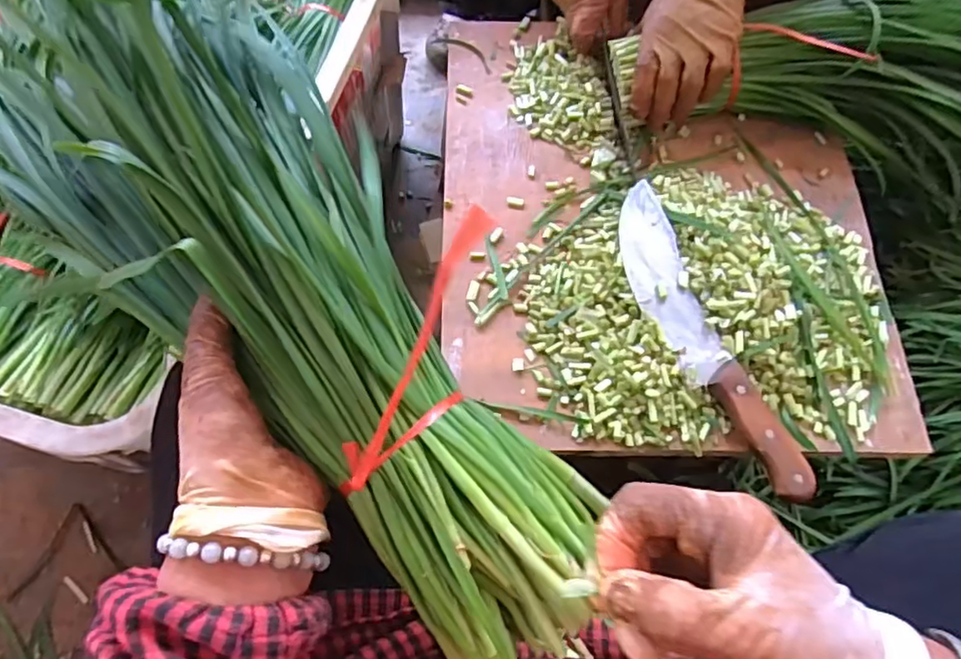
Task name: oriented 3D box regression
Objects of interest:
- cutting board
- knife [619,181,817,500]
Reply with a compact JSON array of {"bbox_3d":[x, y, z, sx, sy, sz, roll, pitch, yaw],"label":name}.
[{"bbox_3d":[0.168,-0.128,0.613,0.404,0.035,0.487,-1,65,1],"label":"cutting board"},{"bbox_3d":[0.189,0.003,0.547,0.061,0.023,0.300,-20,70,-8],"label":"knife"}]

